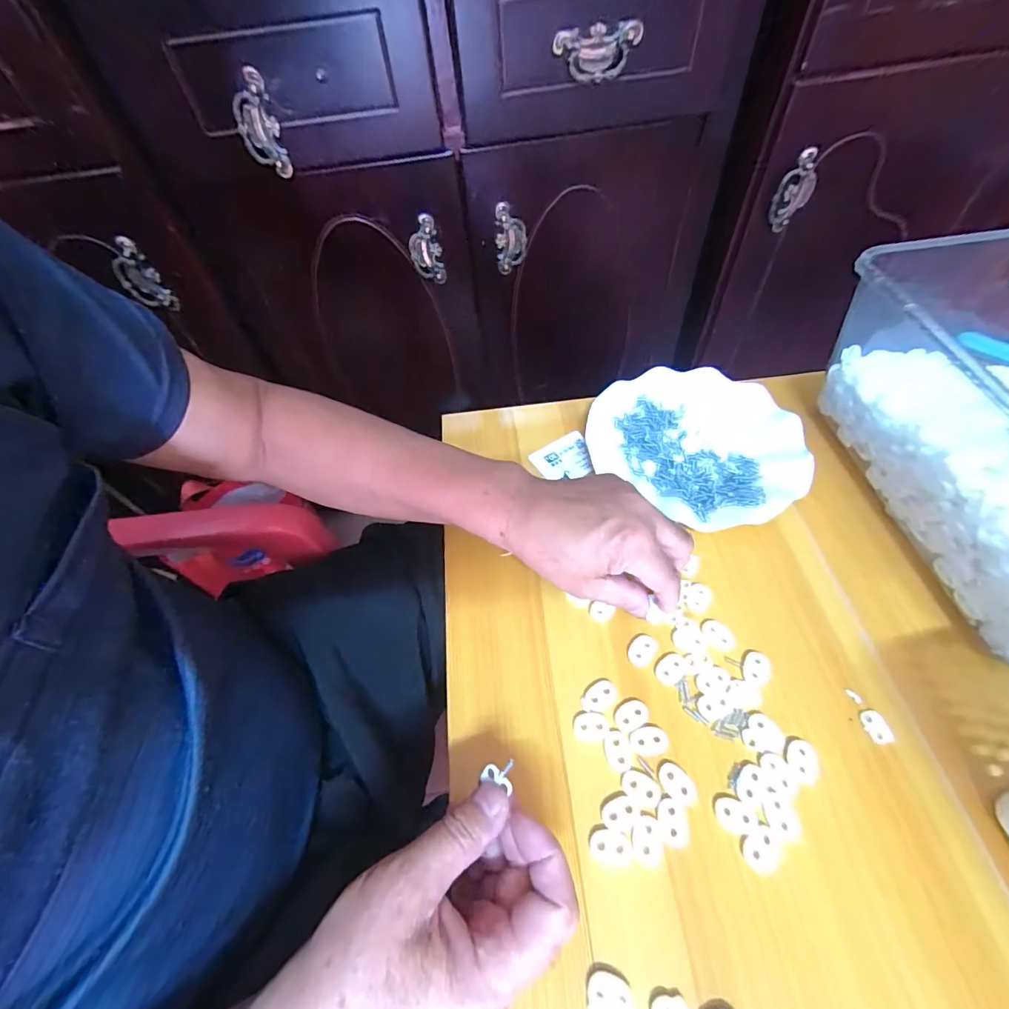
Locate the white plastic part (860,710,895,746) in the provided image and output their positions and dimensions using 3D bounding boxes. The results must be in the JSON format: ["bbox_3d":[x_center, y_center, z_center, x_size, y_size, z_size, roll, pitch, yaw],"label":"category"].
[{"bbox_3d":[0.234,0.140,0.292,0.013,0.004,0.019,-15,54,-6],"label":"white plastic part"}]

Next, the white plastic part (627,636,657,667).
[{"bbox_3d":[0.098,0.104,0.330,0.016,0.004,0.023,29,62,24],"label":"white plastic part"}]

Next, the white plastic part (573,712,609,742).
[{"bbox_3d":[0.057,0.146,0.306,0.022,0.004,0.017,1,54,6],"label":"white plastic part"}]

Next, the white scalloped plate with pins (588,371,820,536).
[{"bbox_3d":[0.175,-0.056,0.426,0.157,0.029,0.182,-38,59,-20],"label":"white scalloped plate with pins"}]

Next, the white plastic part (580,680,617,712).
[{"bbox_3d":[0.064,0.130,0.315,0.026,0.004,0.016,-35,58,-19],"label":"white plastic part"}]

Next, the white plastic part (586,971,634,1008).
[{"bbox_3d":[0.053,0.249,0.232,0.022,0.004,0.020,1,54,6],"label":"white plastic part"}]

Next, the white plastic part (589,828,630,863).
[{"bbox_3d":[0.061,0.198,0.268,0.023,0.004,0.015,8,55,11],"label":"white plastic part"}]

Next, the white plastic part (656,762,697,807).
[{"bbox_3d":[0.105,0.170,0.283,0.016,0.004,0.025,-34,58,-18],"label":"white plastic part"}]

